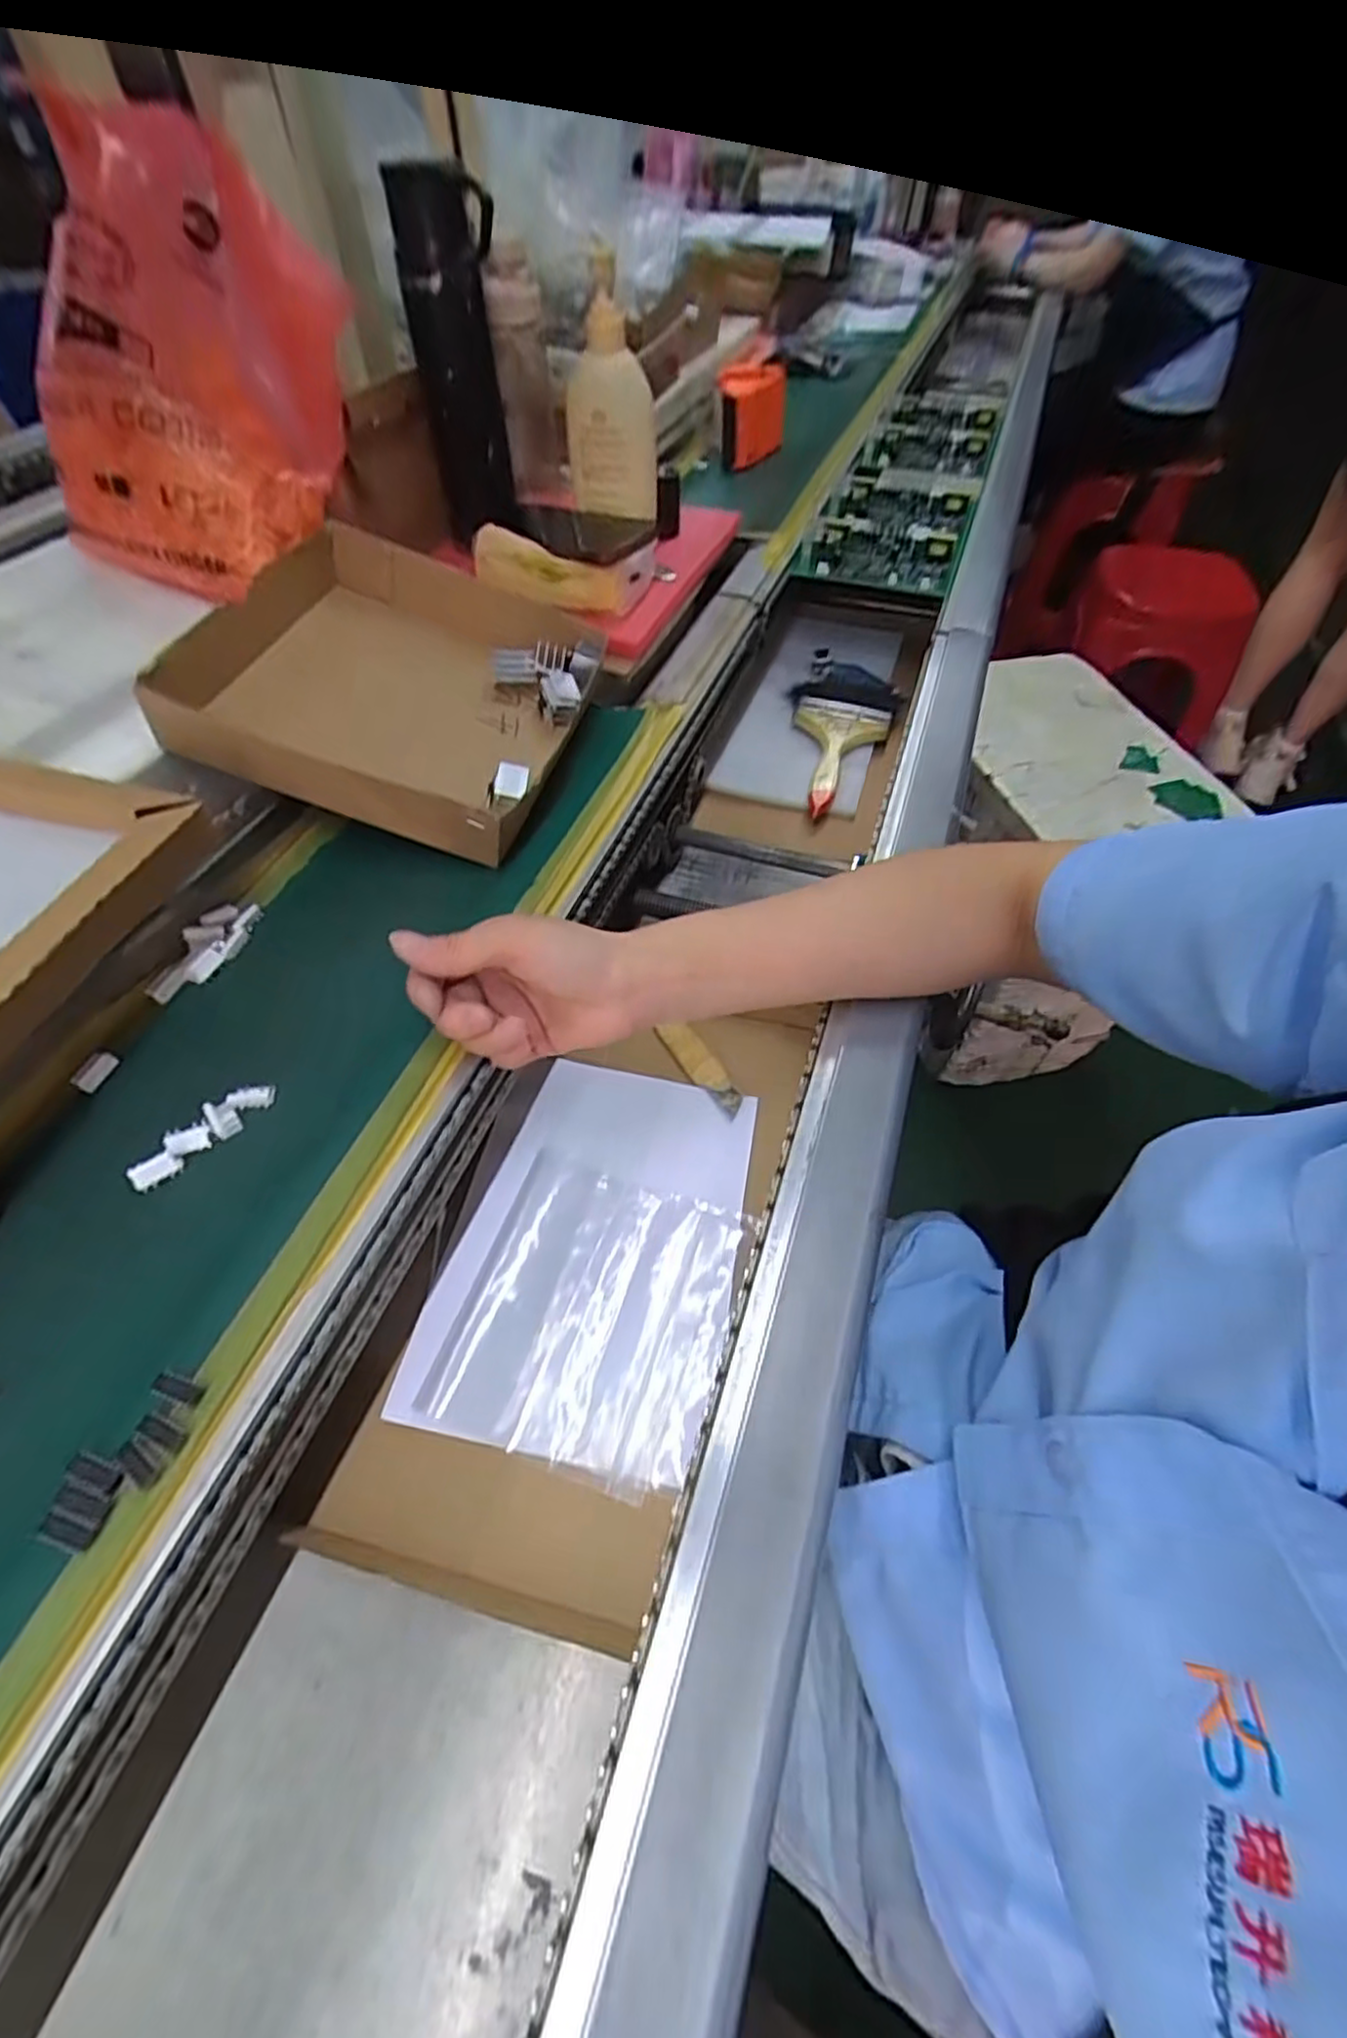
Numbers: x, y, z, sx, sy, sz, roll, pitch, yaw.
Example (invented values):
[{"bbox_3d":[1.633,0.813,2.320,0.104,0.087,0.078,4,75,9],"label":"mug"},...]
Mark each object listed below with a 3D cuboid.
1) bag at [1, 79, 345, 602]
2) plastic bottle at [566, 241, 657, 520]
[{"bbox_3d":[-0.320,-0.418,0.481,0.150,0.210,0.155,27,58,17],"label":"bag"},{"bbox_3d":[-0.051,-0.496,0.578,0.070,0.172,0.043,-7,42,-4],"label":"plastic bottle"}]

